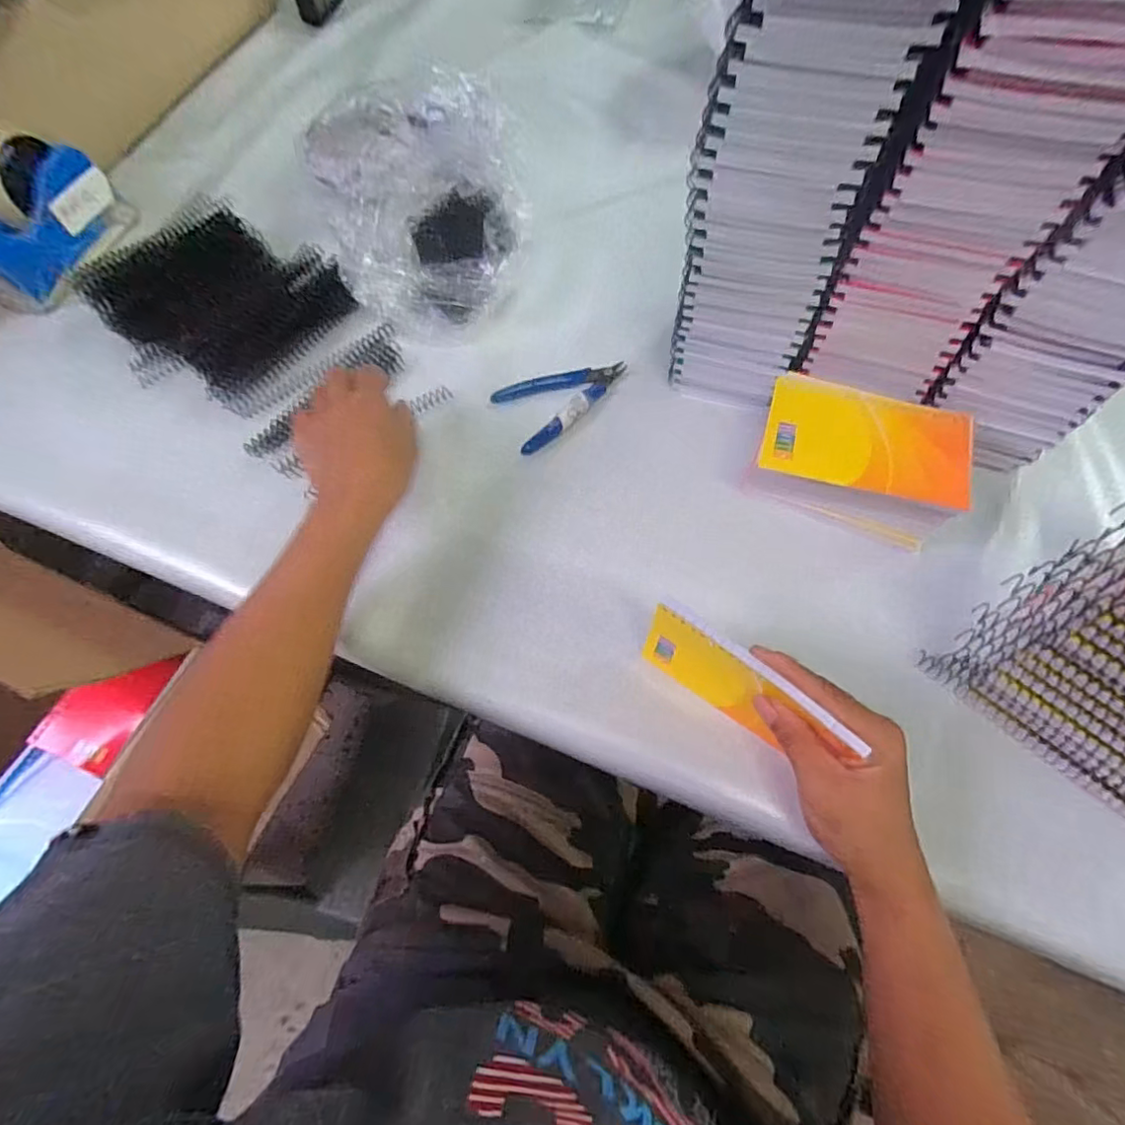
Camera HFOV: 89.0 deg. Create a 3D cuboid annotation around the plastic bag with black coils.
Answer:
[{"bbox_3d":[-0.138,-0.351,0.561,0.203,0.070,0.292,-14,67,-3],"label":"plastic bag with black coils"}]

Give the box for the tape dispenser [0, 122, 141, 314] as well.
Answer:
[{"bbox_3d":[-0.504,-0.336,0.554,0.066,0.097,0.167,19,68,12],"label":"tape dispenser"}]

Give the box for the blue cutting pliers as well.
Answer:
[{"bbox_3d":[0.003,-0.145,0.490,0.116,0.009,0.071,-29,68,-9],"label":"blue cutting pliers"}]

